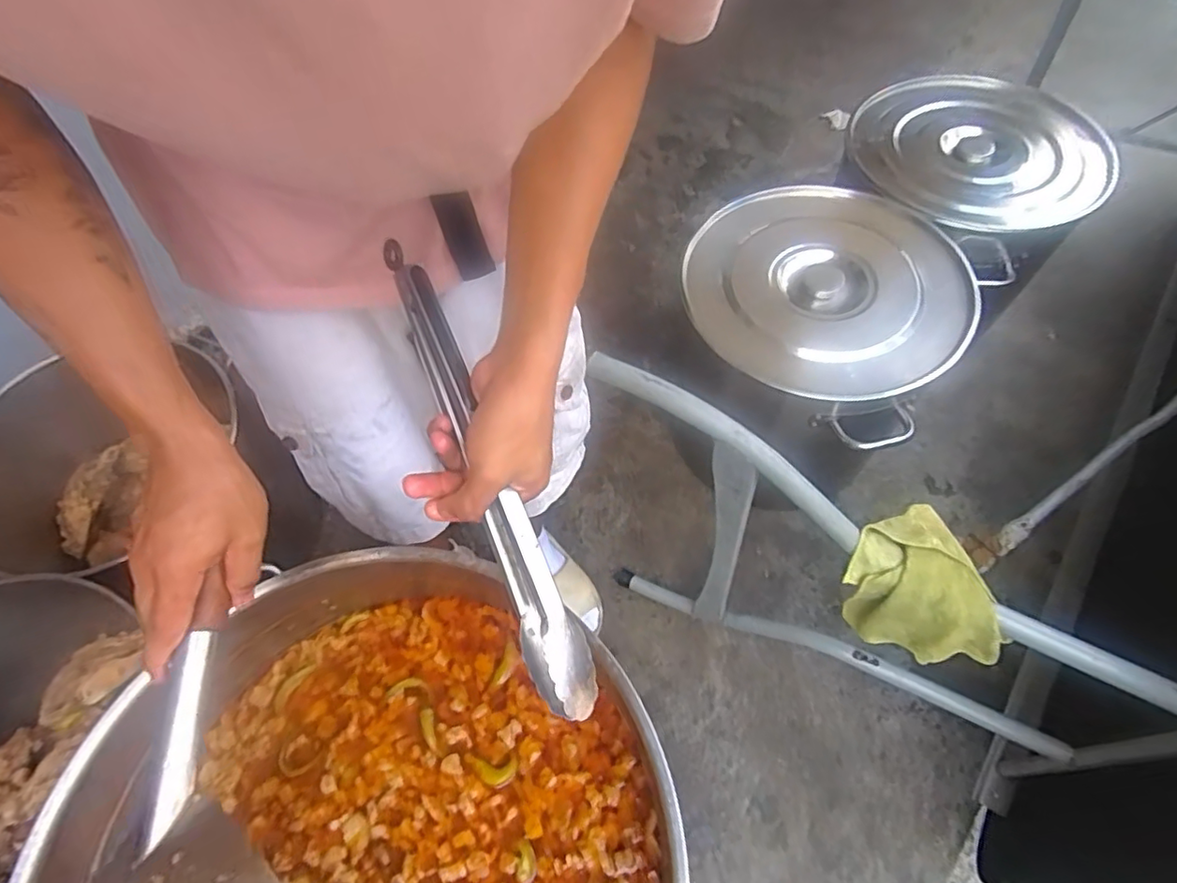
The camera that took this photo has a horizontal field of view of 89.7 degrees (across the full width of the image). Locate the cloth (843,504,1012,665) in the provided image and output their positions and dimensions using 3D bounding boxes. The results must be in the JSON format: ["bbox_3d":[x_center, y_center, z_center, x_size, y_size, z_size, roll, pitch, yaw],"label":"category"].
[{"bbox_3d":[0.371,0.183,0.697,0.129,0.136,0.166,-13,58,-3],"label":"cloth"}]

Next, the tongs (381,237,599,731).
[{"bbox_3d":[-0.074,0.025,0.431,0.041,0.033,0.360,-21,86,-8],"label":"tongs"}]

